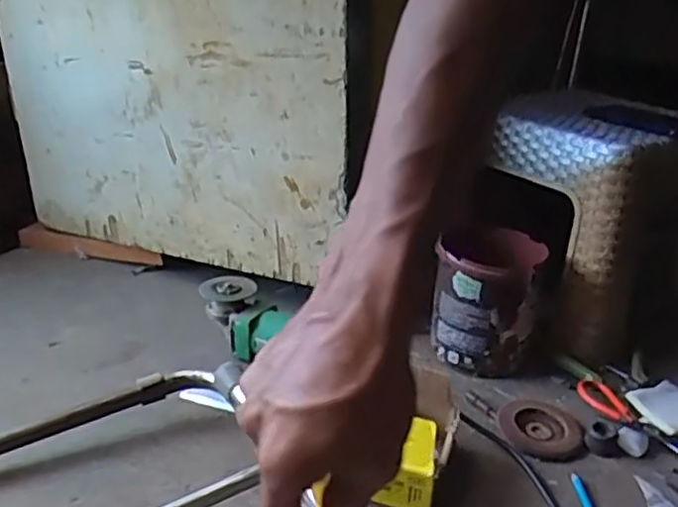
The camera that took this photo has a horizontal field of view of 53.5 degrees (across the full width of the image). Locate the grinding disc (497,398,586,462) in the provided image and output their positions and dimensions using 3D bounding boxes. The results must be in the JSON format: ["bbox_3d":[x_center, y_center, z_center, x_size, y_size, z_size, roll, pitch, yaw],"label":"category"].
[{"bbox_3d":[0.226,0.198,0.753,0.087,0.018,0.091,2,23,-1],"label":"grinding disc"}]

